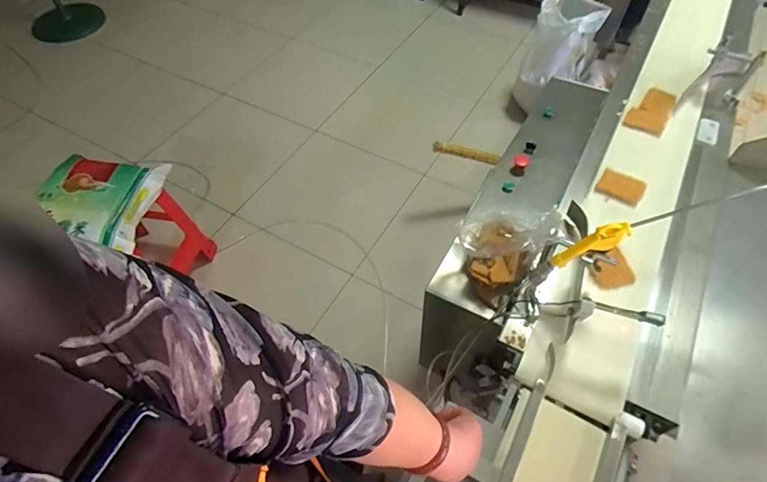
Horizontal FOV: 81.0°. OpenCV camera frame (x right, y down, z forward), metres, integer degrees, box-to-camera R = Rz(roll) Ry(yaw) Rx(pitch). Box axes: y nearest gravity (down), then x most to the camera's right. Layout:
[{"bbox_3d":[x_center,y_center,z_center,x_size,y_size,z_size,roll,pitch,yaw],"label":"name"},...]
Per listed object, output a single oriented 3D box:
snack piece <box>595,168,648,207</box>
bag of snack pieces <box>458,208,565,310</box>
[{"bbox_3d":[0.509,-0.115,0.960,0.090,0.006,0.074,29,60,20],"label":"snack piece"},{"bbox_3d":[0.245,0.006,0.894,0.156,0.218,0.162,-17,56,-10],"label":"bag of snack pieces"}]

